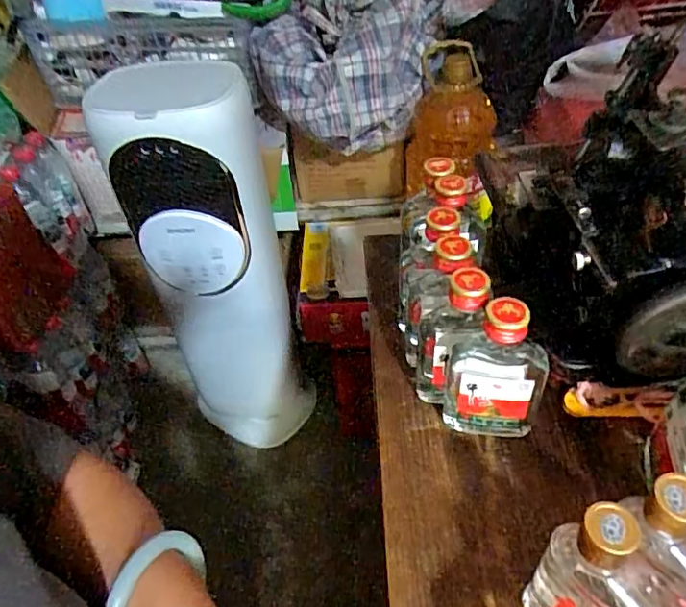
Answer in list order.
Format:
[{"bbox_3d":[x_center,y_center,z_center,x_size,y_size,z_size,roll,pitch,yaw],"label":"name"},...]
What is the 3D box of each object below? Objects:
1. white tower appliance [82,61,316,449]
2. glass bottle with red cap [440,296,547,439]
[{"bbox_3d":[-0.233,-0.032,1.104,0.255,0.798,0.220,-13,45,-7],"label":"white tower appliance"},{"bbox_3d":[0.111,0.050,0.402,0.066,0.126,0.027,4,45,10],"label":"glass bottle with red cap"}]

